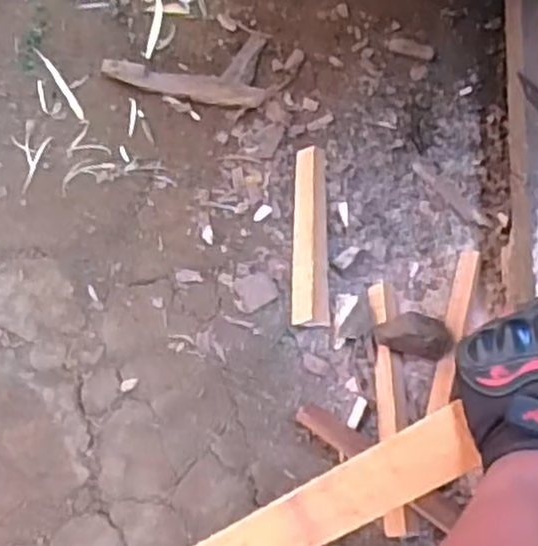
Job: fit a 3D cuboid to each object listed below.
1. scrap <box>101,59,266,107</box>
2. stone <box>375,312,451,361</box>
[{"bbox_3d":[-0.088,-0.196,0.807,0.166,0.020,0.033,16,73,6],"label":"scrap"},{"bbox_3d":[0.133,0.053,0.711,0.067,0.036,0.045,16,73,7],"label":"stone"}]

